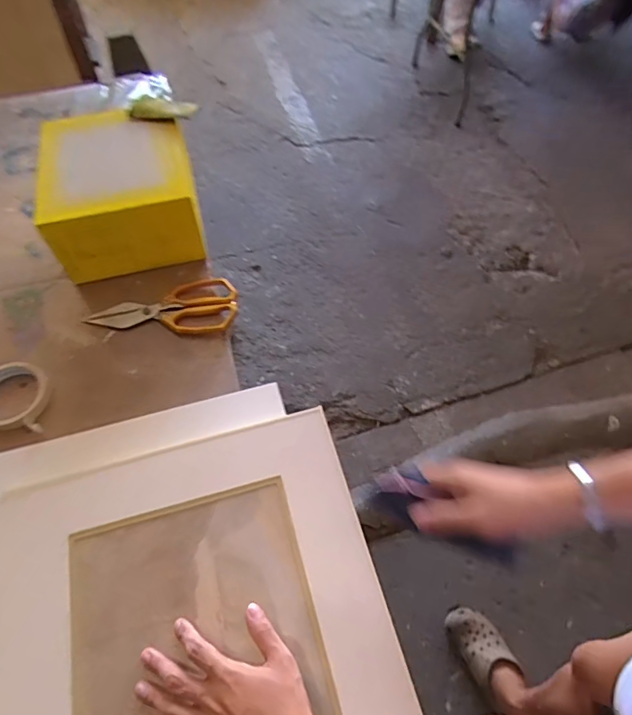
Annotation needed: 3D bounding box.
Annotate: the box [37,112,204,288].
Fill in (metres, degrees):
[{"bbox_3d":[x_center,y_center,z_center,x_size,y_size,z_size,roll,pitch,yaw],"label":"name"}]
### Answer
[{"bbox_3d":[-0.313,-0.269,0.759,0.209,0.139,0.254,-16,58,-10],"label":"box"}]

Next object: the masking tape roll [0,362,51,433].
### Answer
[{"bbox_3d":[-0.400,0.049,0.617,0.090,0.032,0.096,0,57,0],"label":"masking tape roll"}]

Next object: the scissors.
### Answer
[{"bbox_3d":[-0.228,-0.080,0.704,0.216,0.017,0.099,-1,57,0],"label":"scissors"}]

